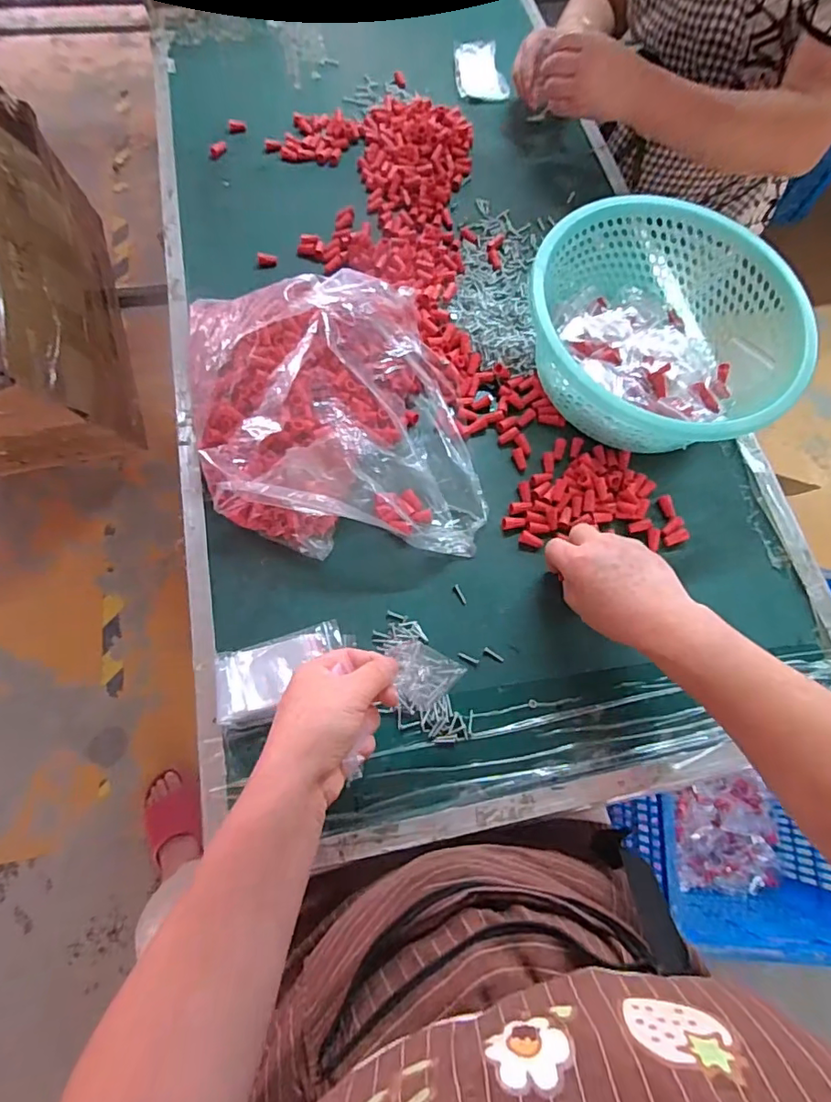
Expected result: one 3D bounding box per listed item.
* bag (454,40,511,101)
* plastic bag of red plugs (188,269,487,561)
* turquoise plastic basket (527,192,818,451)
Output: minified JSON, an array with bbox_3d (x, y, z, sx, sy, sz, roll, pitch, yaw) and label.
[{"bbox_3d":[0.094,-0.697,0.776,0.072,0.020,0.094,-9,86,-2],"label":"bag"},{"bbox_3d":[-0.085,-0.145,0.522,0.269,0.091,0.312,-10,70,-7],"label":"plastic bag of red plugs"},{"bbox_3d":[0.243,-0.233,0.549,0.260,0.096,0.244,3,69,-2],"label":"turquoise plastic basket"}]

